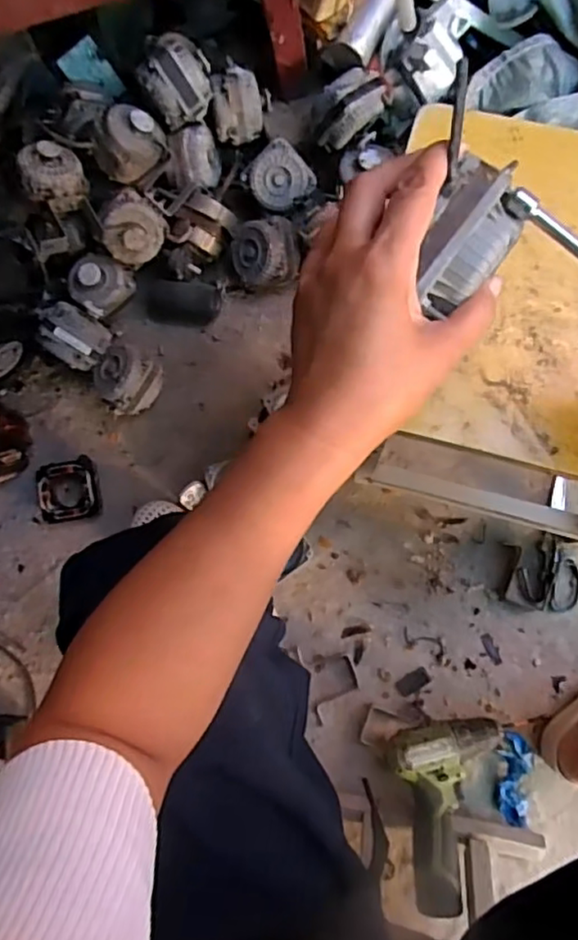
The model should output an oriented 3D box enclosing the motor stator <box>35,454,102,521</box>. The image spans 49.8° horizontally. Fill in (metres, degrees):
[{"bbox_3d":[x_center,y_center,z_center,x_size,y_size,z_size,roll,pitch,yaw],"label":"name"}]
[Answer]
[{"bbox_3d":[-0.313,0.029,0.885,0.083,0.029,0.083,-11,89,0],"label":"motor stator"}]

